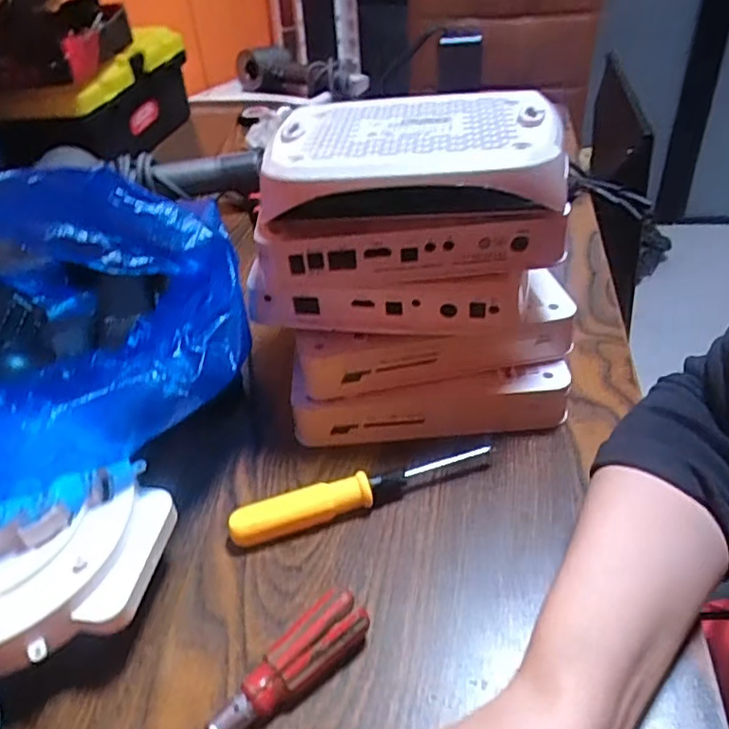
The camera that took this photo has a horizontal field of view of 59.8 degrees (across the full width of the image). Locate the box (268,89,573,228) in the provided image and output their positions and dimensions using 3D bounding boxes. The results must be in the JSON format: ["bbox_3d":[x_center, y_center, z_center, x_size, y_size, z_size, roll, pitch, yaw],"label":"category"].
[{"bbox_3d":[0.028,-0.120,0.361,0.160,0.040,0.104,1,39,9],"label":"box"}]

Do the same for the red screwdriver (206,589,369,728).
[{"bbox_3d":[-0.054,0.153,0.279,0.132,0.026,0.022,-30,46,-29],"label":"red screwdriver"}]

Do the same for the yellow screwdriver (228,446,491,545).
[{"bbox_3d":[-0.002,0.075,0.372,0.153,0.019,0.019,-13,40,-11],"label":"yellow screwdriver"}]

